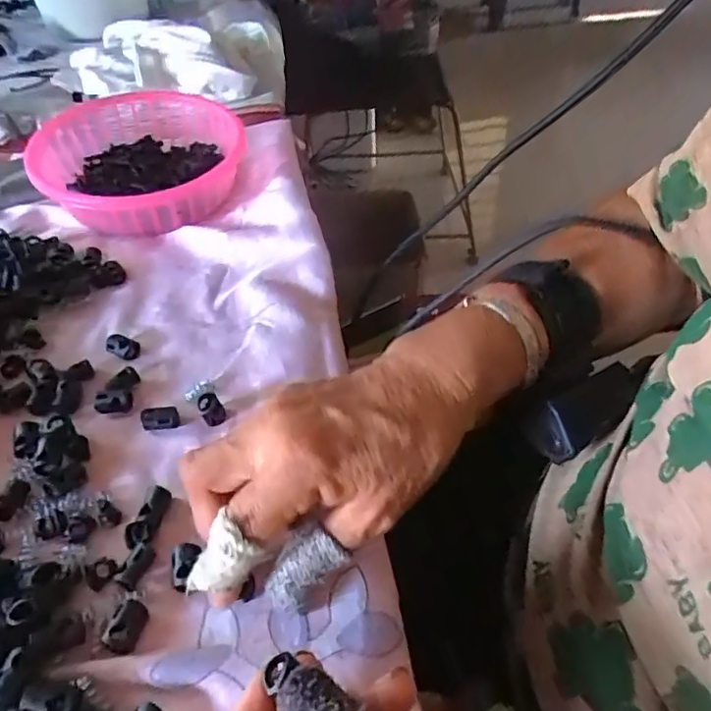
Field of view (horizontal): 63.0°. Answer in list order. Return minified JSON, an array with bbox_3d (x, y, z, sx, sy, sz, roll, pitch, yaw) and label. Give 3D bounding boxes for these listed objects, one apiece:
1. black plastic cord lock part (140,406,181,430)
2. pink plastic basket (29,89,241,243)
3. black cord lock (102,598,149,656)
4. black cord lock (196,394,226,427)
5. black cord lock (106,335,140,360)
[{"bbox_3d":[-0.111,0.036,0.330,0.021,0.008,0.013,-10,46,-6],"label":"black plastic cord lock part"},{"bbox_3d":[-0.176,-0.166,0.492,0.158,0.047,0.170,-17,47,-12],"label":"pink plastic basket"},{"bbox_3d":[-0.098,0.115,0.248,0.013,0.007,0.020,10,47,14],"label":"black cord lock"},{"bbox_3d":[-0.081,0.031,0.327,0.014,0.017,0.011,-23,48,-17],"label":"black cord lock"},{"bbox_3d":[-0.148,-0.007,0.369,0.021,0.009,0.014,19,50,22],"label":"black cord lock"}]

